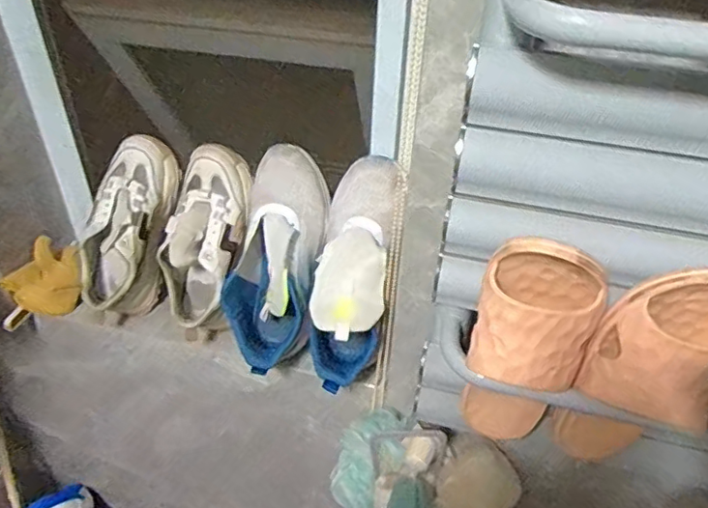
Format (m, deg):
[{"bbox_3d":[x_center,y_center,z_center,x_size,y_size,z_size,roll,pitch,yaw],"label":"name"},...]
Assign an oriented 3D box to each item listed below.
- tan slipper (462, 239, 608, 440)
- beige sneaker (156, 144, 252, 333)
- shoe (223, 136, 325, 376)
[{"bbox_3d":[0.149,0.098,0.512,0.094,0.244,0.077,23,43,23],"label":"tan slipper"},{"bbox_3d":[-0.201,-0.013,0.775,0.097,0.264,0.099,15,10,14],"label":"beige sneaker"},{"bbox_3d":[-0.102,0.004,0.766,0.112,0.290,0.097,9,-2,7],"label":"shoe"}]

